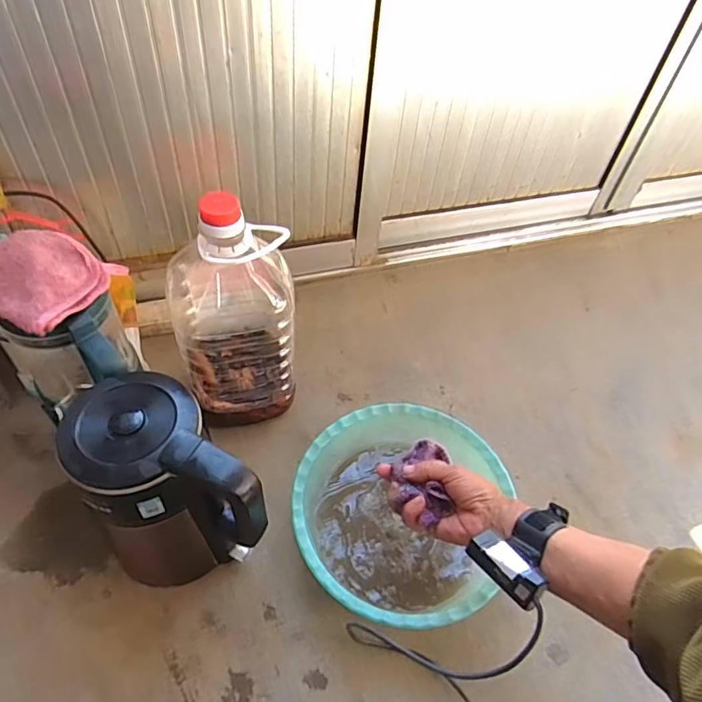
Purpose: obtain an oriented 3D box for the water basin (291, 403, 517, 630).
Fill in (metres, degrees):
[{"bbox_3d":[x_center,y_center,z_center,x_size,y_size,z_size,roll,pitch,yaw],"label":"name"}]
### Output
[{"bbox_3d":[0.053,0.205,0.666,0.241,0.089,0.265,2,50,-3],"label":"water basin"}]

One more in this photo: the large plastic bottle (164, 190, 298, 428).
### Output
[{"bbox_3d":[-0.153,-0.049,0.690,0.155,0.346,0.138,-6,51,-9],"label":"large plastic bottle"}]

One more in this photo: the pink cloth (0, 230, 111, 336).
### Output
[{"bbox_3d":[-0.321,-0.080,0.540,0.110,0.041,0.118,23,51,17],"label":"pink cloth"}]

